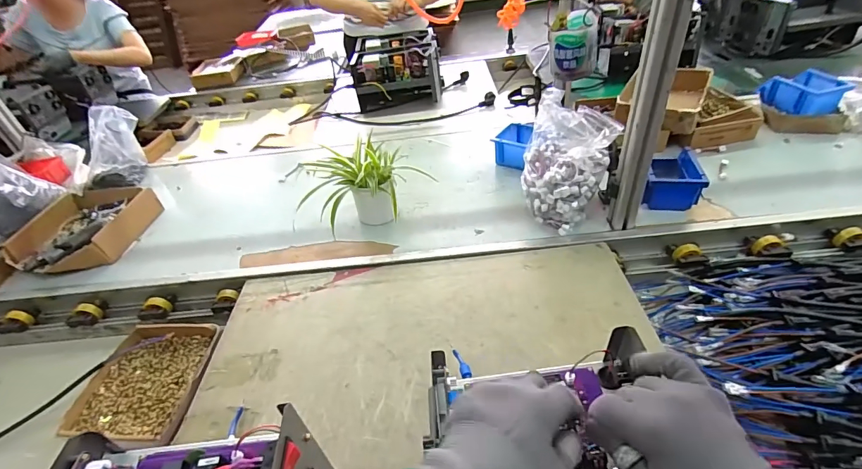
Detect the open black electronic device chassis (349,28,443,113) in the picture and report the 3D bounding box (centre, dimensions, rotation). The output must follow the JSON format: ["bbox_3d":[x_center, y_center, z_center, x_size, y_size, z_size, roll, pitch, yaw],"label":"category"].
[{"bbox_3d":[-0.113,-0.582,1.432,0.289,0.157,0.335,-7,41,1],"label":"open black electronic device chassis"}]

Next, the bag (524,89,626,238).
[{"bbox_3d":[0.253,-0.126,0.788,0.154,0.207,0.145,20,48,28],"label":"bag"}]

